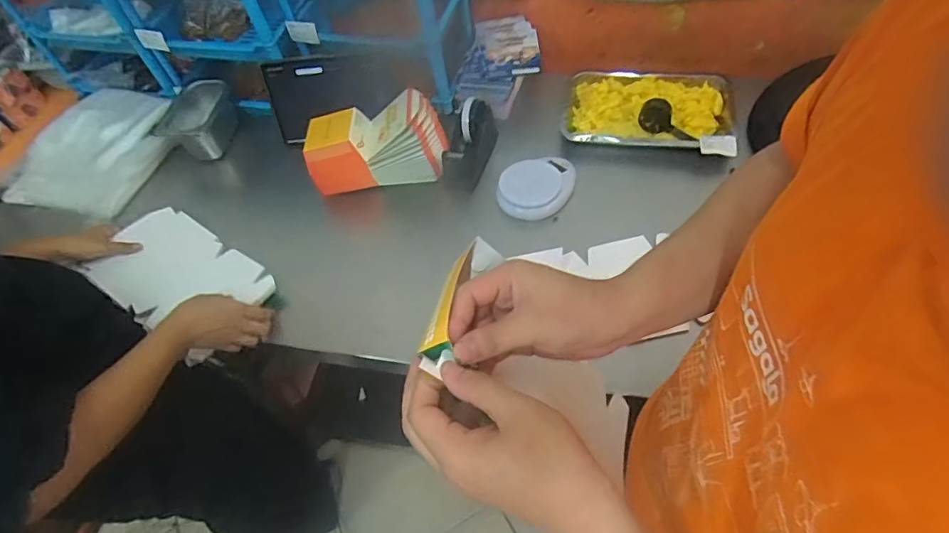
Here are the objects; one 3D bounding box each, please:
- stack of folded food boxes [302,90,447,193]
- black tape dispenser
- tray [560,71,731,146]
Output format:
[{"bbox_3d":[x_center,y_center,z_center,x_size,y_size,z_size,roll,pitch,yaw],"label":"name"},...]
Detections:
[{"bbox_3d":[-0.177,-0.227,0.967,0.252,0.138,0.093,-7,54,4],"label":"stack of folded food boxes"},{"bbox_3d":[-0.008,-0.222,0.975,0.065,0.104,0.142,14,58,18],"label":"black tape dispenser"},{"bbox_3d":[0.319,-0.293,1.004,0.301,0.049,0.204,3,55,10],"label":"tray"}]

